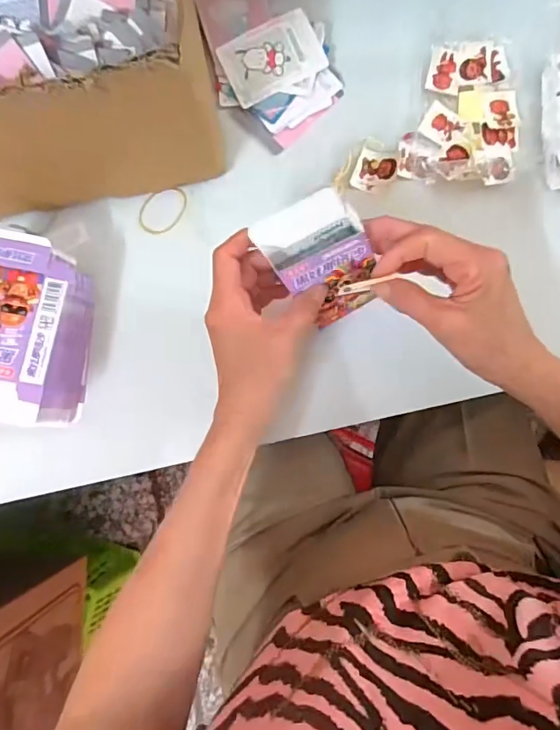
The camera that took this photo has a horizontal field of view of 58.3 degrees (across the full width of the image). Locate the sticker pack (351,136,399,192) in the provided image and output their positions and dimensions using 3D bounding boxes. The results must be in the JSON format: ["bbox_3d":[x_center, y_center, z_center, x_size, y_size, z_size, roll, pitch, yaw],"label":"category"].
[{"bbox_3d":[0.088,-0.180,0.452,0.036,0.005,0.047,20,87,10],"label":"sticker pack"}]

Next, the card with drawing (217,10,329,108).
[{"bbox_3d":[-0.007,-0.283,0.461,0.088,0.004,0.061,-27,90,3],"label":"card with drawing"}]

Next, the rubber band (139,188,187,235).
[{"bbox_3d":[-0.107,-0.143,0.461,0.034,0.004,0.049,36,85,-1],"label":"rubber band"}]

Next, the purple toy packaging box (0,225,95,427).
[{"bbox_3d":[-0.214,-0.030,0.421,0.088,0.072,0.152,6,82,3],"label":"purple toy packaging box"}]

